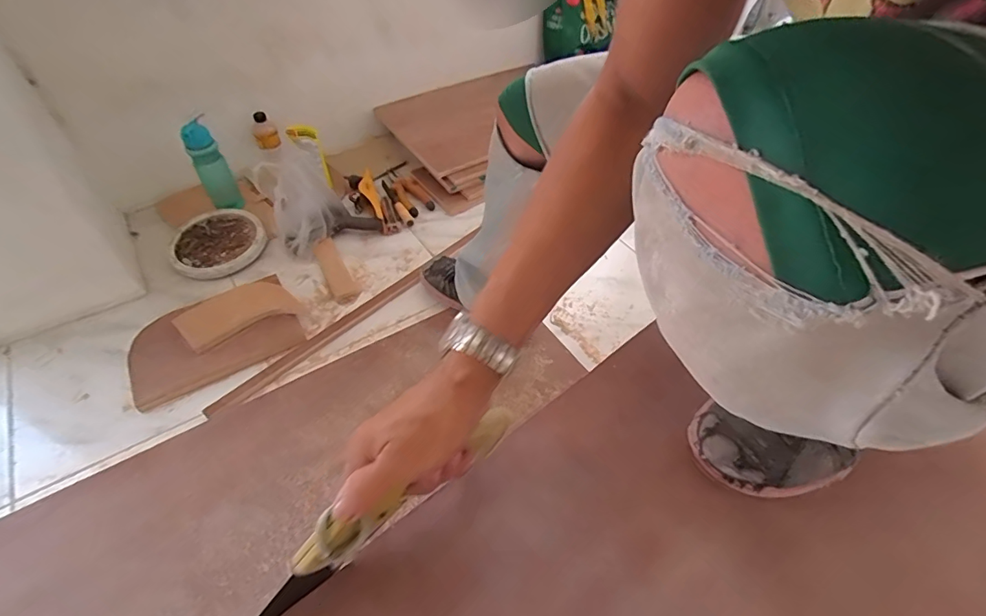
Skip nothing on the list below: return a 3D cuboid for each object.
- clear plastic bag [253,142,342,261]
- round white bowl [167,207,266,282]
[{"bbox_3d":[-0.450,-0.258,1.133,0.157,0.175,0.243,-21,51,-18],"label":"clear plastic bag"},{"bbox_3d":[-0.633,-0.150,1.112,0.199,0.052,0.194,0,48,0],"label":"round white bowl"}]

